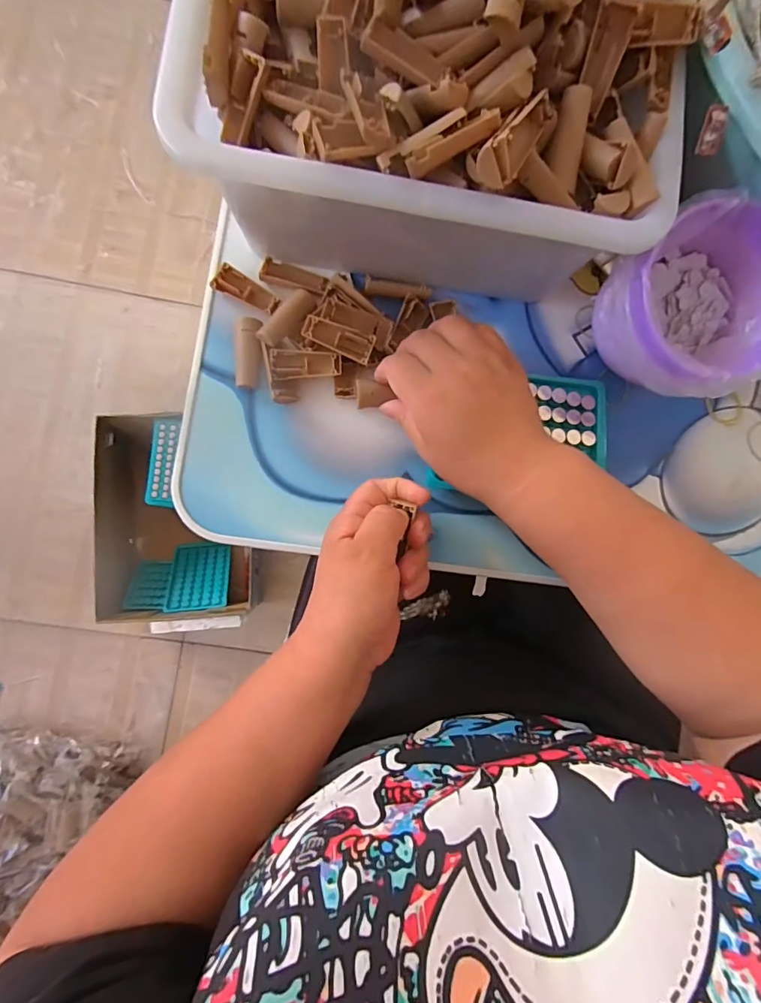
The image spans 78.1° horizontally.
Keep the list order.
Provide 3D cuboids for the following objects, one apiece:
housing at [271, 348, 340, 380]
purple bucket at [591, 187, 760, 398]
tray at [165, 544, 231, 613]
[{"bbox_3d":[-0.054,-0.100,0.338,0.049,0.007,0.020,-6,86,-6],"label":"housing"},{"bbox_3d":[0.214,-0.128,0.318,0.111,0.076,0.112,-30,89,-7],"label":"purple bucket"},{"bbox_3d":[-0.301,0.124,0.779,0.096,0.011,0.120,-2,60,-7],"label":"tray"}]

